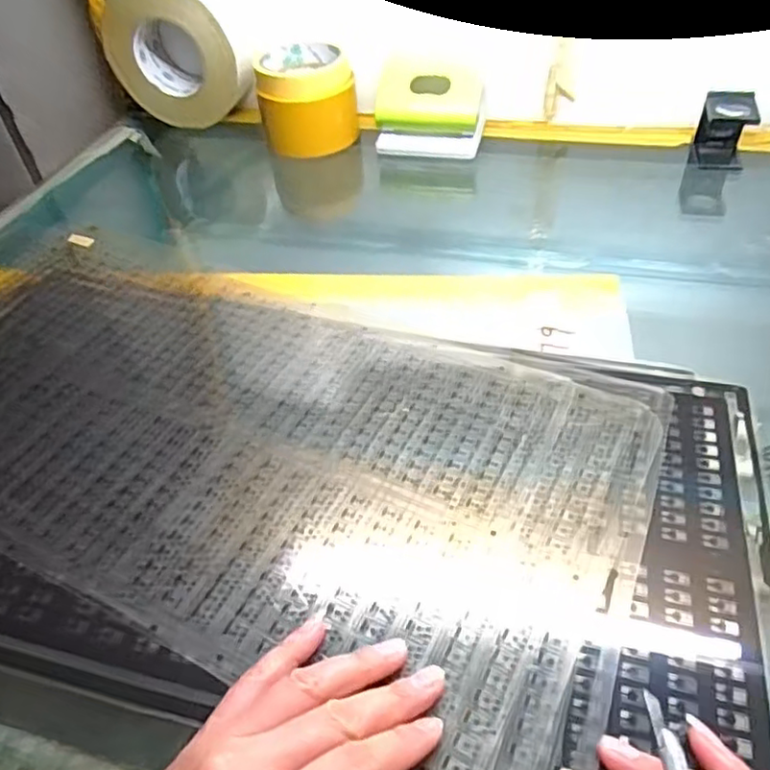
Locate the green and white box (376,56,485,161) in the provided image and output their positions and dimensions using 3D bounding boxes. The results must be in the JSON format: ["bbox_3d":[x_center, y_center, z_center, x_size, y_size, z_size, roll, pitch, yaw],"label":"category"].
[{"bbox_3d":[0.044,-0.266,0.607,0.103,0.073,0.052,4,47,9],"label":"green and white box"}]

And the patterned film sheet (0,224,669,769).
[{"bbox_3d":[-0.093,0.026,0.385,0.471,0.005,0.245,17,51,21],"label":"patterned film sheet"}]

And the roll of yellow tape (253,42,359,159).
[{"bbox_3d":[-0.075,-0.287,0.638,0.092,0.078,0.092,-3,46,3],"label":"roll of yellow tape"}]

